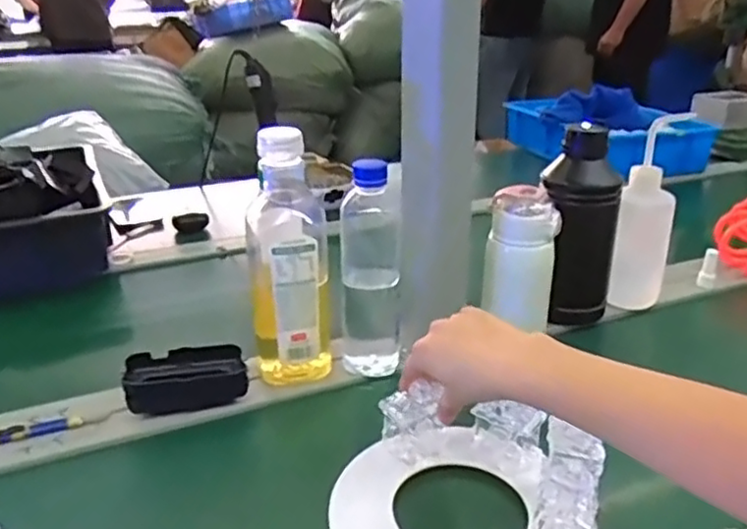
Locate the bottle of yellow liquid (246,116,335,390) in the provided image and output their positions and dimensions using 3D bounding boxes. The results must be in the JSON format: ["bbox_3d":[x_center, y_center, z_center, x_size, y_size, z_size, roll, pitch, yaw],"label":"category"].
[{"bbox_3d":[-0.079,0.002,0.640,0.076,0.244,0.058,-4,25,-11],"label":"bottle of yellow liquid"}]

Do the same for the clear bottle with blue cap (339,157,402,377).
[{"bbox_3d":[-0.002,0.001,0.673,0.060,0.214,0.062,1,24,2],"label":"clear bottle with blue cap"}]

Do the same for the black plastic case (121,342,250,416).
[{"bbox_3d":[-0.176,0.107,0.637,0.106,0.035,0.055,-8,25,-17],"label":"black plastic case"}]

